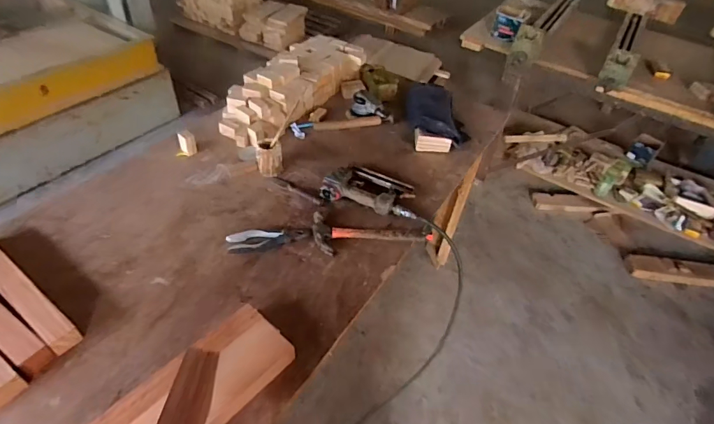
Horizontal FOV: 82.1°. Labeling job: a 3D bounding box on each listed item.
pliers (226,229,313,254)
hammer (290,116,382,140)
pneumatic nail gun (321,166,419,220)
[{"bbox_3d":[-0.215,0.068,1.014,0.204,0.028,0.069,-3,45,-10],"label":"pliers"},{"bbox_3d":[-0.066,-0.283,1.326,0.282,0.024,0.058,-5,46,-12],"label":"hammer"},{"bbox_3d":[0.041,-0.069,1.104,0.243,0.050,0.143,12,47,14],"label":"pneumatic nail gun"}]

